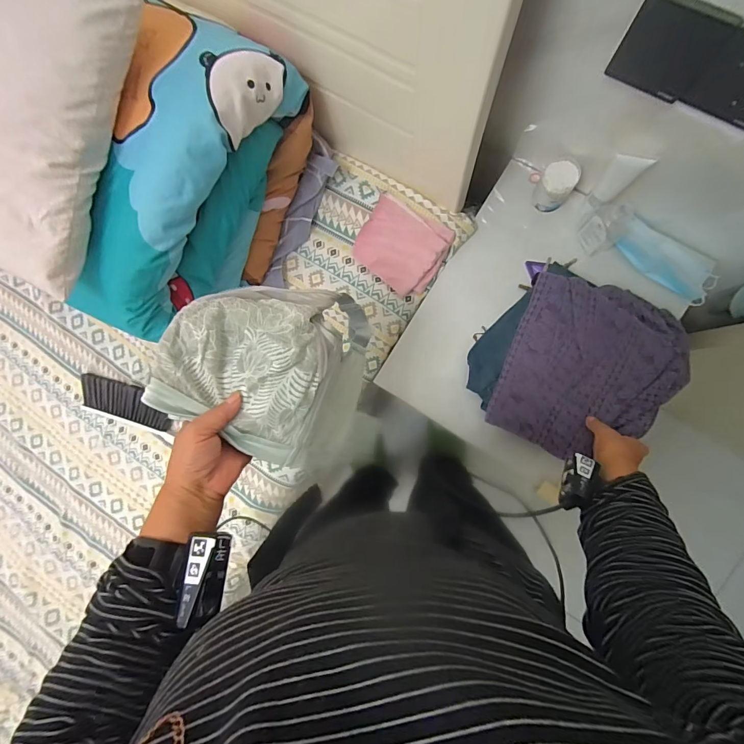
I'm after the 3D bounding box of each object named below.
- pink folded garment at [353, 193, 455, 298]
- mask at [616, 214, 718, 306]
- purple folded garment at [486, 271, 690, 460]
[{"bbox_3d":[0.052,-0.224,0.682,0.148,0.034,0.130,36,115,8],"label":"pink folded garment"},{"bbox_3d":[0.488,-0.188,0.629,0.162,0.023,0.077,36,93,7],"label":"mask"},{"bbox_3d":[0.336,-0.002,0.593,0.231,0.043,0.261,20,90,6],"label":"purple folded garment"}]

